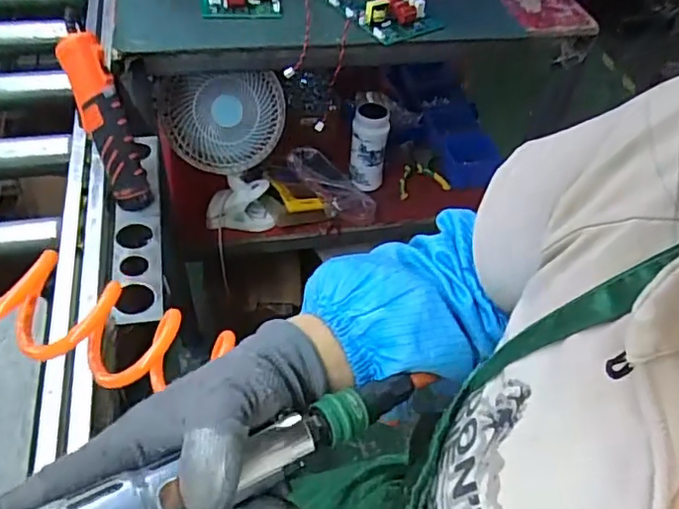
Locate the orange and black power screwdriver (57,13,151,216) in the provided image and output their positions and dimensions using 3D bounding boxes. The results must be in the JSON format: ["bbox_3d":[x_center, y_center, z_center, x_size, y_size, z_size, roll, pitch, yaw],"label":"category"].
[{"bbox_3d":[-0.265,-0.153,0.659,0.046,0.212,0.041,-24,23,-25],"label":"orange and black power screwdriver"}]

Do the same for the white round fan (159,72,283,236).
[{"bbox_3d":[-0.203,-0.197,1.067,0.216,0.344,0.126,-13,45,-17],"label":"white round fan"}]

